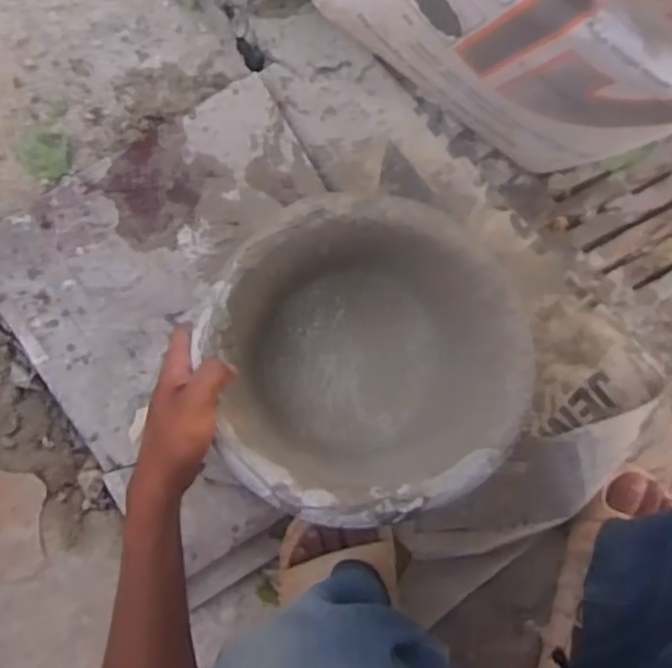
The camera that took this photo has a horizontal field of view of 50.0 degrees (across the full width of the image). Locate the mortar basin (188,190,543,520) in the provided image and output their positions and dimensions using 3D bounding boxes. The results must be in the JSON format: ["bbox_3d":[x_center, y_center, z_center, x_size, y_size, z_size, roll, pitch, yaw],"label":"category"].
[{"bbox_3d":[0.023,0.020,0.622,0.241,0.138,0.246,0,88,-2],"label":"mortar basin"}]

